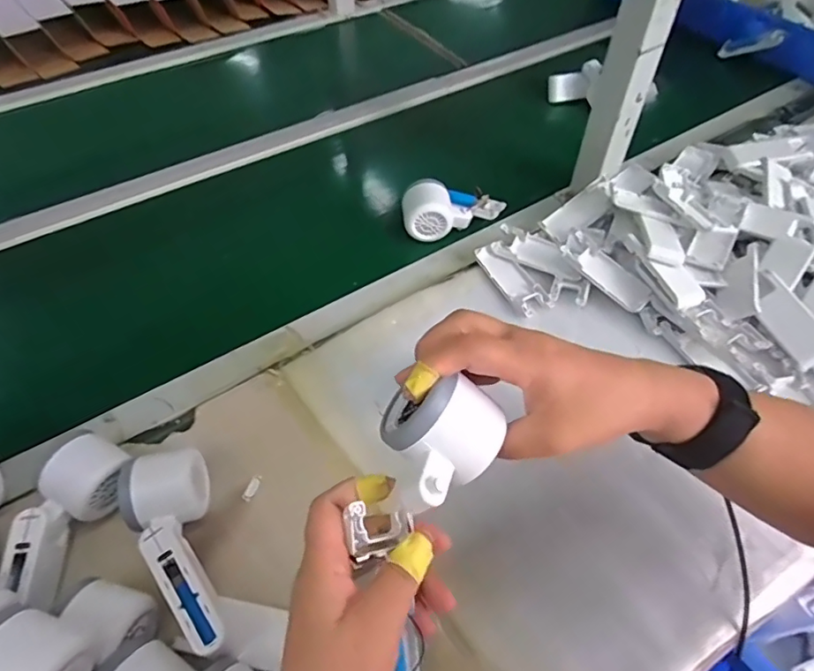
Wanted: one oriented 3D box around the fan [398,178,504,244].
[{"bbox_3d":[0.059,-0.160,0.659,0.132,0.043,0.063,-7,52,-6],"label":"fan"}]

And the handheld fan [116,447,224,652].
[{"bbox_3d":[-0.176,0.166,0.399,0.058,0.051,0.154,-16,54,-13],"label":"handheld fan"}]

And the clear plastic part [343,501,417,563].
[{"bbox_3d":[-0.012,0.104,0.281,0.036,0.021,0.024,-14,53,-11],"label":"clear plastic part"}]

